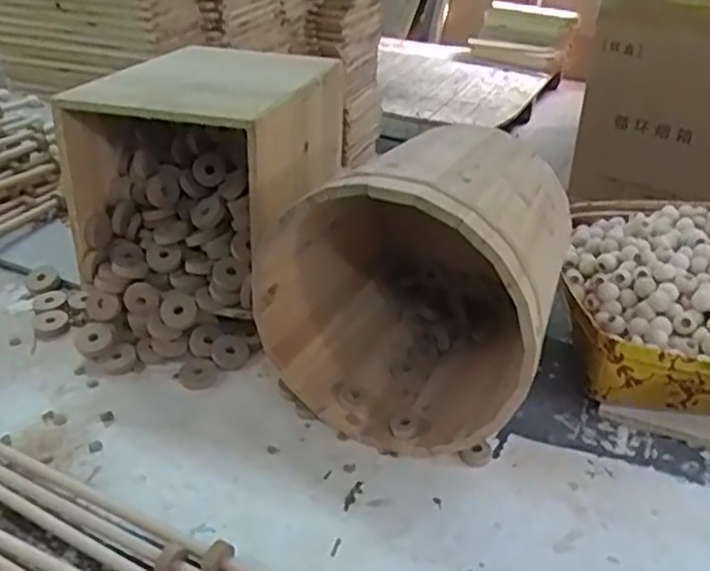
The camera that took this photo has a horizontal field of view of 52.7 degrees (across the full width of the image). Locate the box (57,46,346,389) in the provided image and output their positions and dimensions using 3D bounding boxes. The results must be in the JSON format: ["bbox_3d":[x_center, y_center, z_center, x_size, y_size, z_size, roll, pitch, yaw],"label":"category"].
[{"bbox_3d":[-0.154,-0.092,0.760,0.217,0.236,0.339,12,35,18],"label":"box"}]

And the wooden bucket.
[{"bbox_3d":[0.064,-0.017,0.636,0.220,0.233,0.238,12,35,19],"label":"wooden bucket"}]

